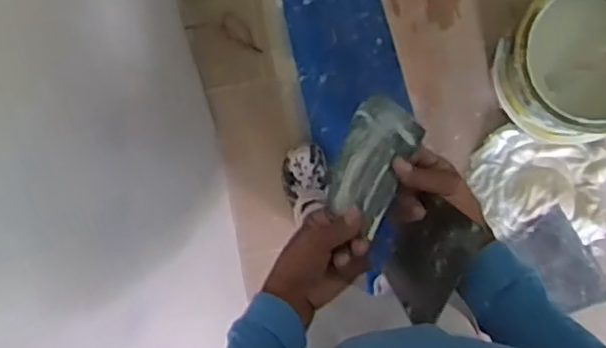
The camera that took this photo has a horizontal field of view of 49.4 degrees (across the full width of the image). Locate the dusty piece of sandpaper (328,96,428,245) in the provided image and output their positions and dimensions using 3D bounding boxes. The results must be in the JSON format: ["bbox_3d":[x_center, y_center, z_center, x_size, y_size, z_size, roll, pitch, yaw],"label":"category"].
[{"bbox_3d":[0.070,-0.012,0.653,0.066,0.044,0.122,23,96,6],"label":"dusty piece of sandpaper"}]

